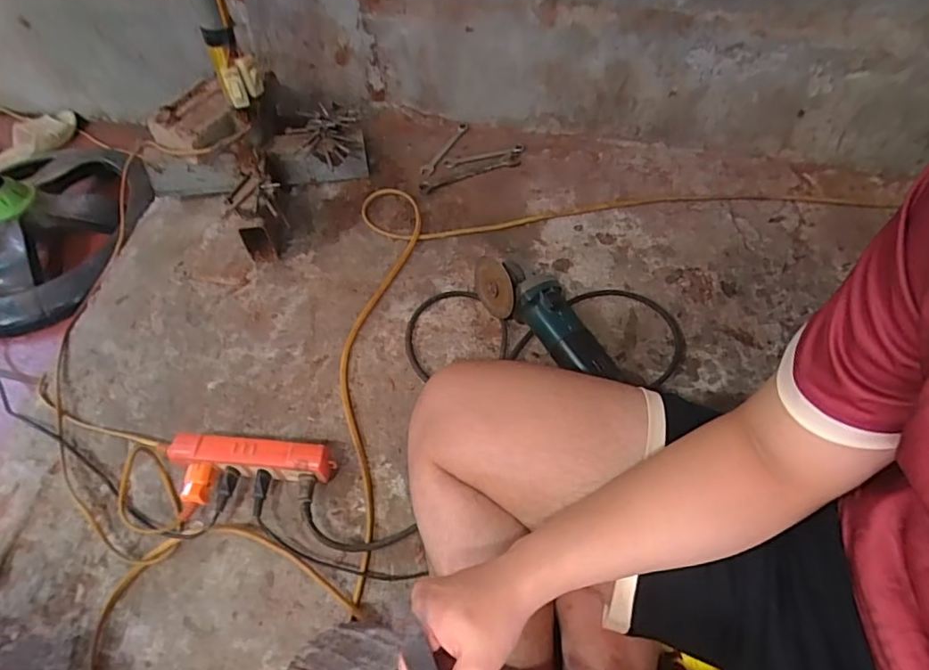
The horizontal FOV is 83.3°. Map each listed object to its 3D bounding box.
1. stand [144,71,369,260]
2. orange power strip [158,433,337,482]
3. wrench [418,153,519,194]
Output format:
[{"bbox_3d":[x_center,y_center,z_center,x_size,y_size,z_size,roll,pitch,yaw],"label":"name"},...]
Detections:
[{"bbox_3d":[-0.332,-0.299,0.875,0.249,0.174,0.279,31,63,20],"label":"stand"},{"bbox_3d":[-0.273,0.158,0.663,0.211,0.054,0.039,2,57,3],"label":"orange power strip"},{"bbox_3d":[0.011,-0.302,0.973,0.206,0.006,0.029,-21,60,-14],"label":"wrench"}]

